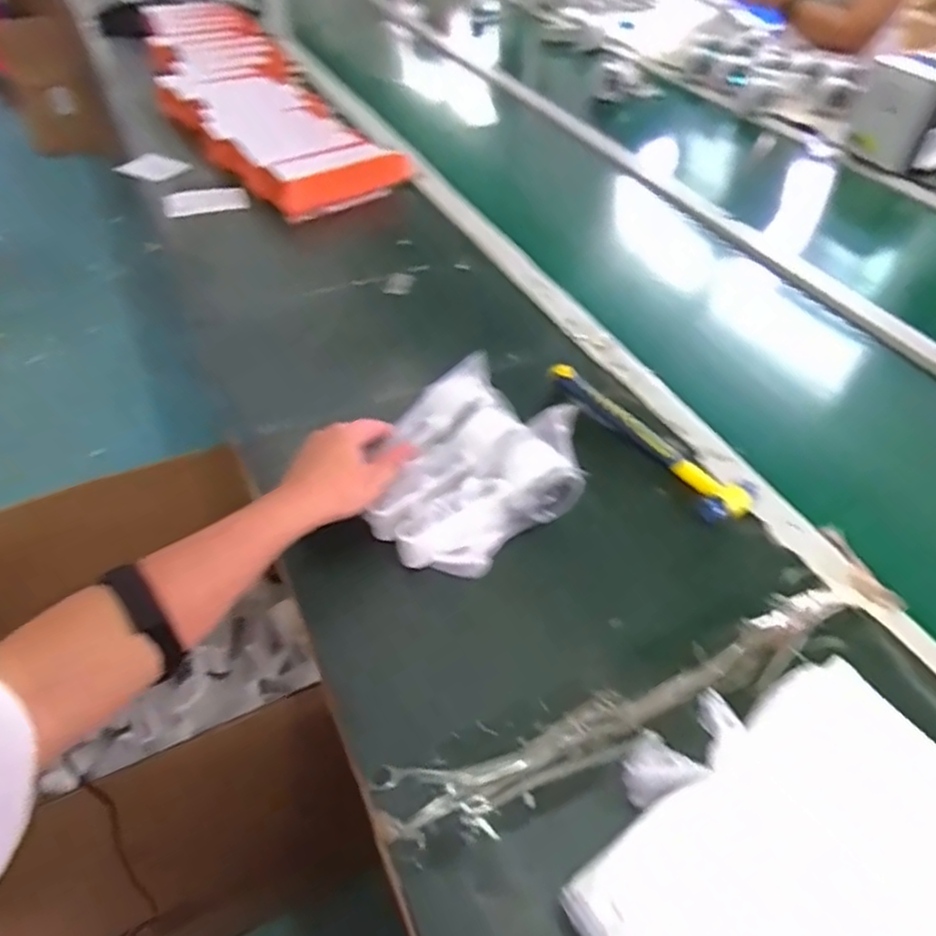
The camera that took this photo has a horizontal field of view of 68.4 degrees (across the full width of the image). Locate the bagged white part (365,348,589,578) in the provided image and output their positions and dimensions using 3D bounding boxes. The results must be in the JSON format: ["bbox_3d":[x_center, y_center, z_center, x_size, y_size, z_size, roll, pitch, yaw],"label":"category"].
[{"bbox_3d":[-0.007,-0.001,0.611,0.172,0.088,0.148,-32,54,-27],"label":"bagged white part"}]

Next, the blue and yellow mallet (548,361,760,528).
[{"bbox_3d":[0.177,-0.035,0.693,0.061,0.022,0.247,-25,51,-21],"label":"blue and yellow mallet"}]

